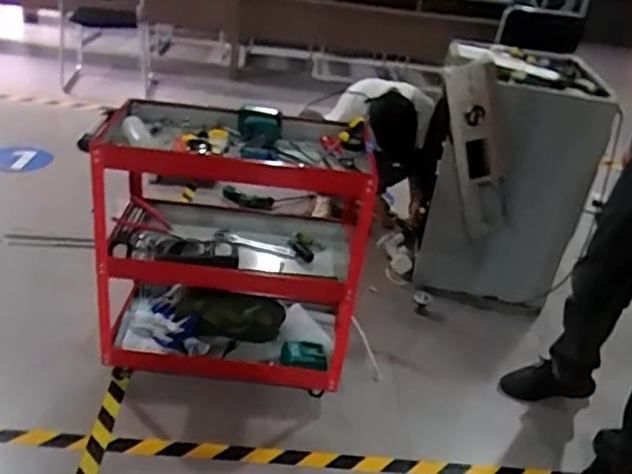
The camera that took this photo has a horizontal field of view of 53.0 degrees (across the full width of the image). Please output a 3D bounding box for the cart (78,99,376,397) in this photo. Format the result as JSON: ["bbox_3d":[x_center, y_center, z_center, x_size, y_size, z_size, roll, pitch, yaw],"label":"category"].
[{"bbox_3d":[-0.222,0.021,1.732,0.662,0.654,0.424,5,30,-6],"label":"cart"}]

